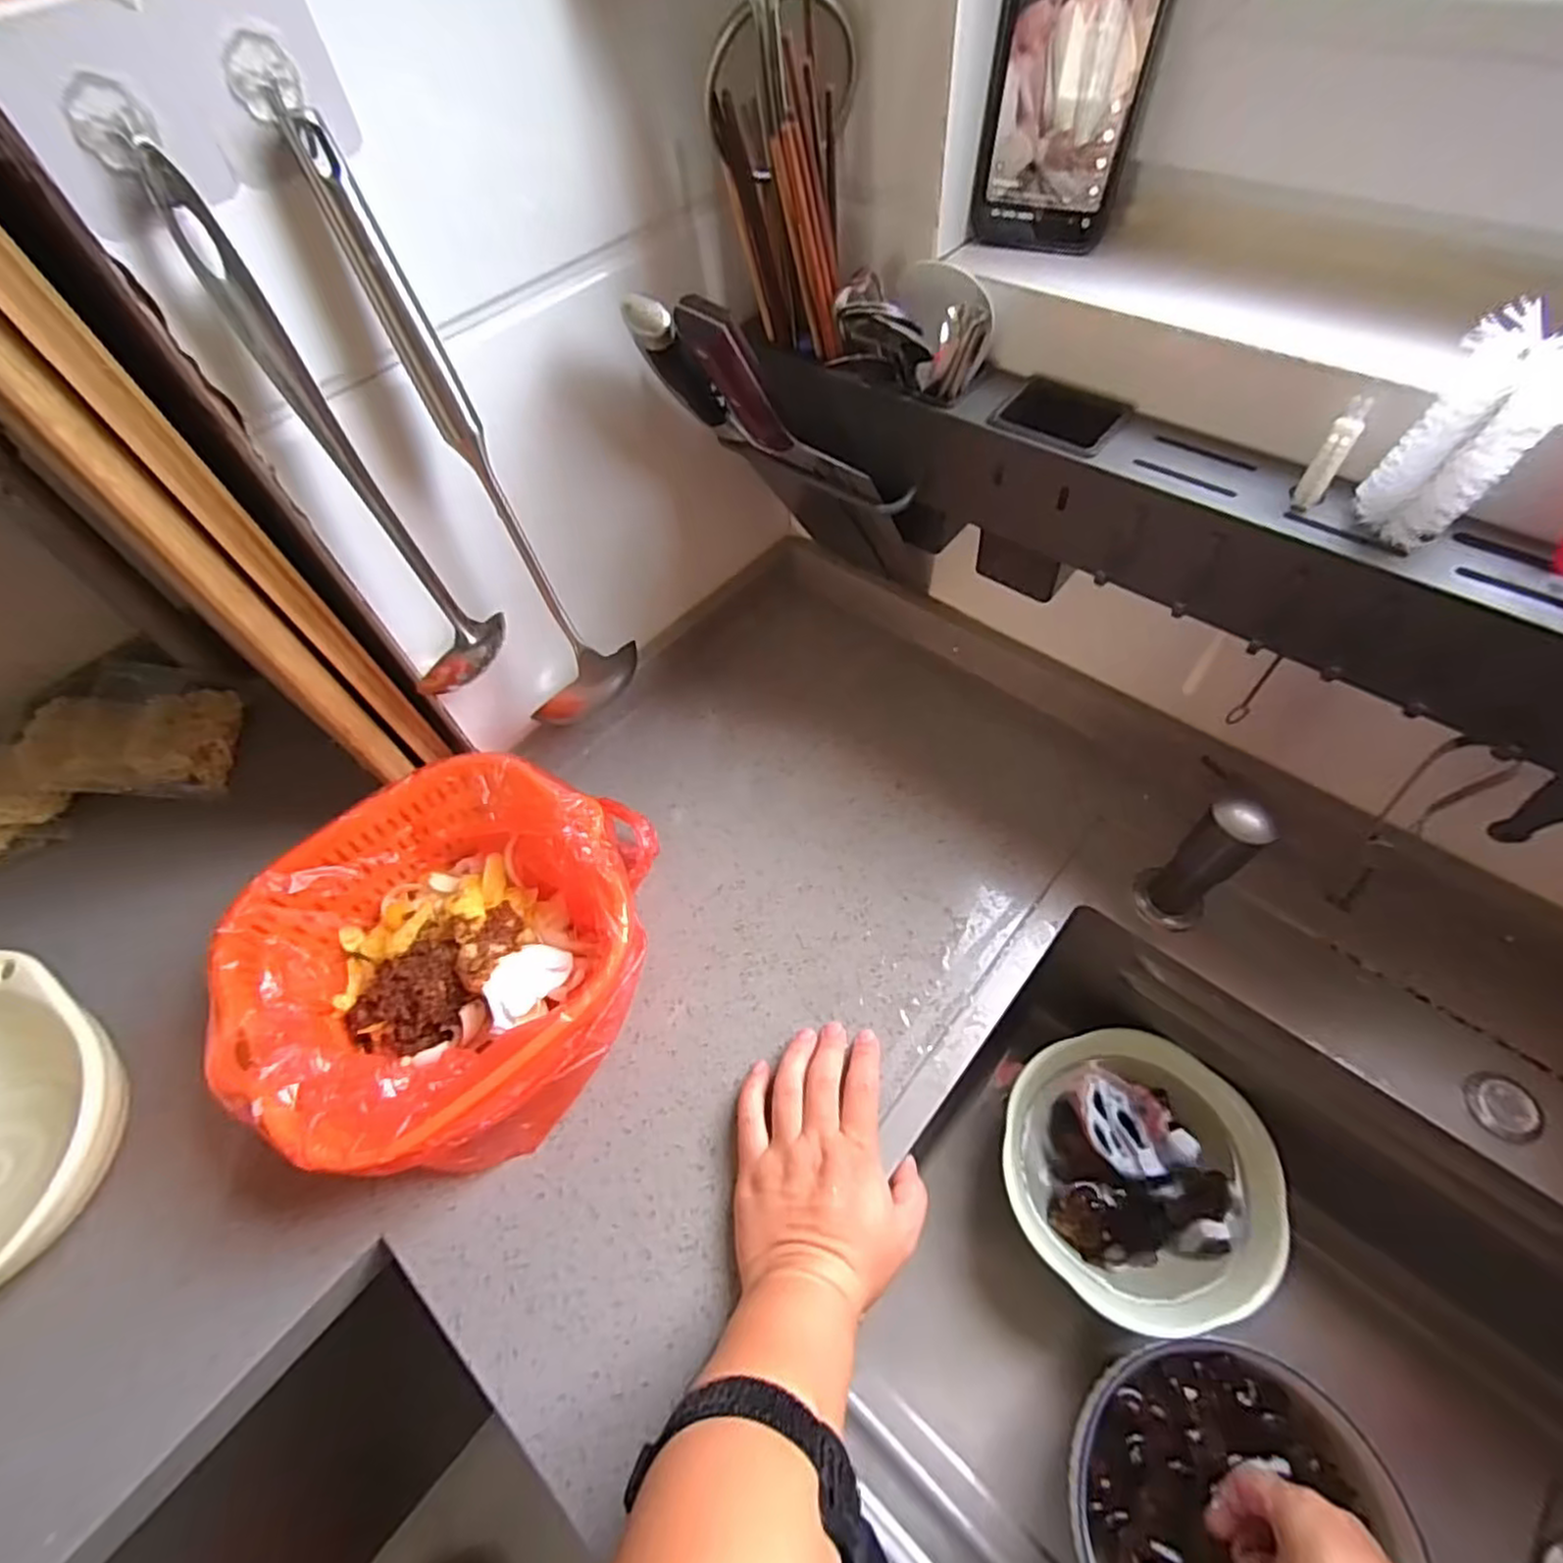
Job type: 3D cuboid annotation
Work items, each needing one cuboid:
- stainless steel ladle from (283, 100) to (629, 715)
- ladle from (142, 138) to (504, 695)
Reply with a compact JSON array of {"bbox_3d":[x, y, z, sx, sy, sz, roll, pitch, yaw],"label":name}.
[{"bbox_3d":[-0.156,-0.158,0.416,0.073,0.333,0.067,-19,57,-7],"label":"stainless steel ladle"},{"bbox_3d":[-0.214,-0.147,0.358,0.058,0.247,0.057,-32,60,-15],"label":"ladle"}]

